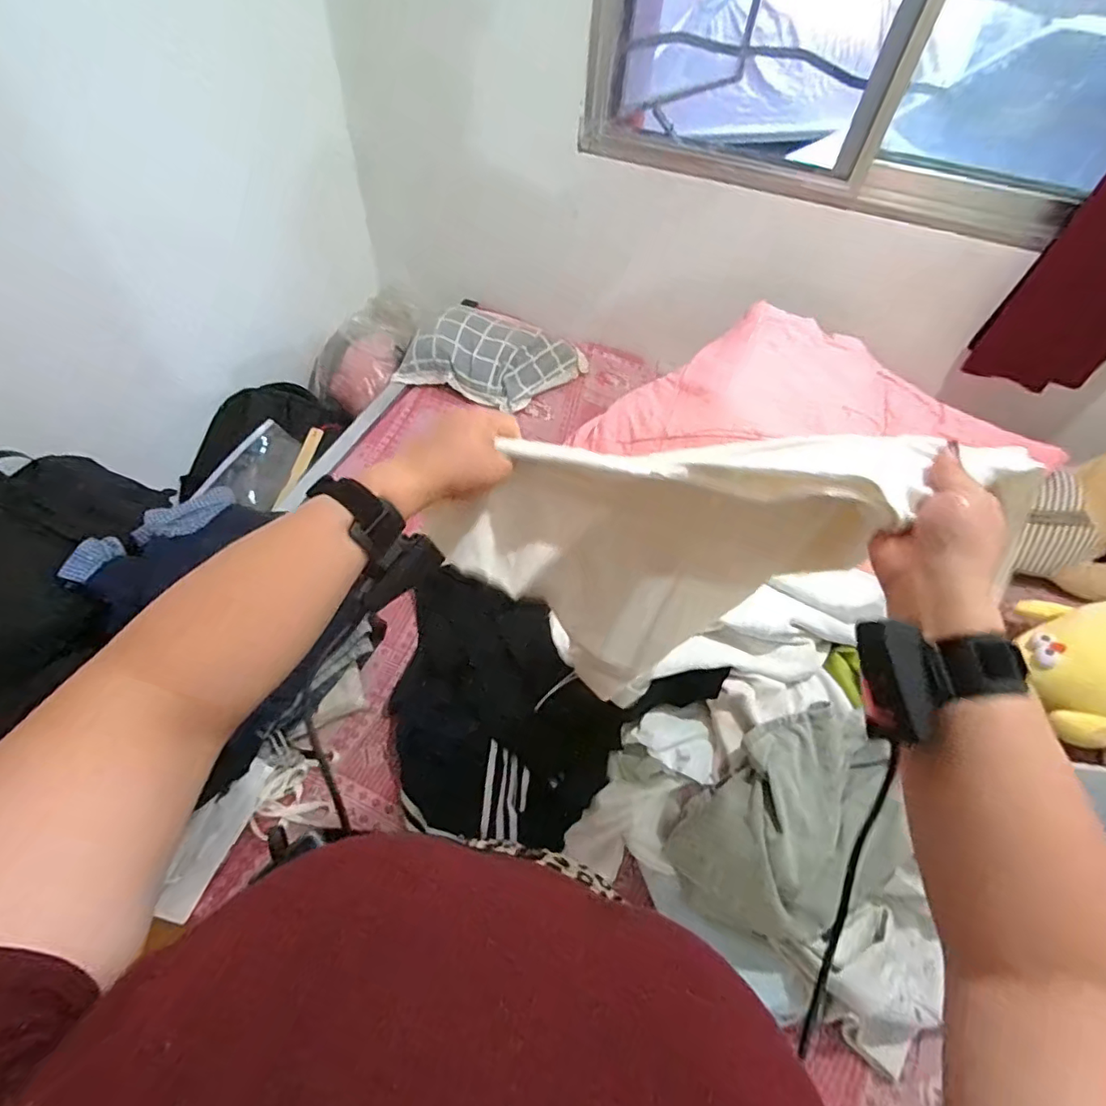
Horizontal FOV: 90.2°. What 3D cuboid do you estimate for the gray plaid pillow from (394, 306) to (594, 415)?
[{"bbox_3d":[-0.155,-0.507,1.436,0.440,0.143,0.248,11,54,5],"label":"gray plaid pillow"}]

